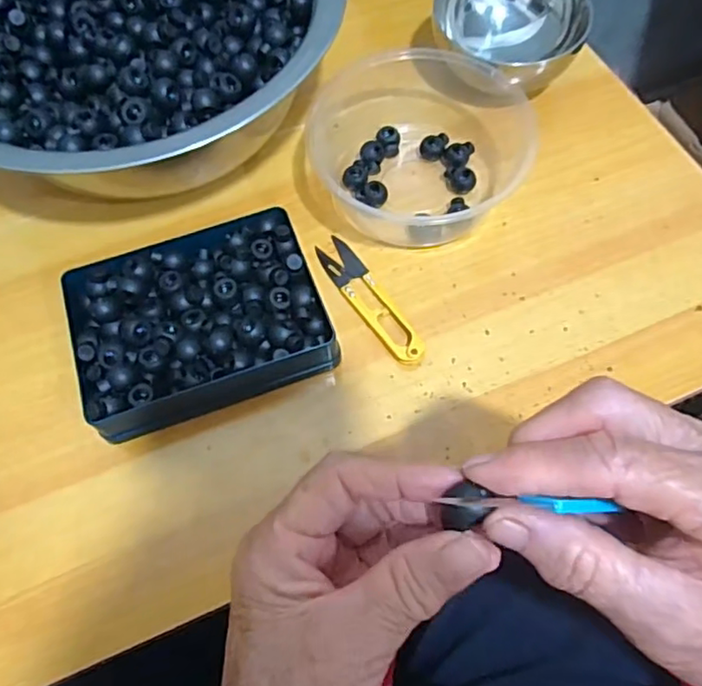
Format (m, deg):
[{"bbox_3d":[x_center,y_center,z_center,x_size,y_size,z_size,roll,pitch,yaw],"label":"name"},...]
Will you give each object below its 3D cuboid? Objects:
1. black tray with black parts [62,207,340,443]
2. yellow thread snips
[{"bbox_3d":[-0.090,-0.013,0.365,0.143,0.036,0.112,-21,65,-7],"label":"black tray with black parts"},{"bbox_3d":[0.011,-0.030,0.385,0.023,0.009,0.106,-32,67,-12],"label":"yellow thread snips"}]

